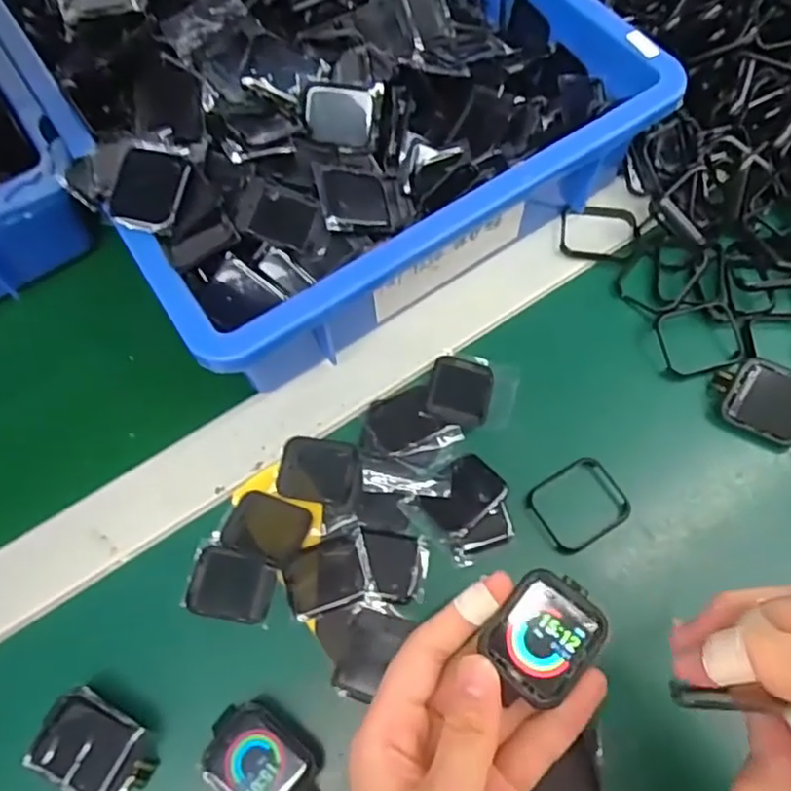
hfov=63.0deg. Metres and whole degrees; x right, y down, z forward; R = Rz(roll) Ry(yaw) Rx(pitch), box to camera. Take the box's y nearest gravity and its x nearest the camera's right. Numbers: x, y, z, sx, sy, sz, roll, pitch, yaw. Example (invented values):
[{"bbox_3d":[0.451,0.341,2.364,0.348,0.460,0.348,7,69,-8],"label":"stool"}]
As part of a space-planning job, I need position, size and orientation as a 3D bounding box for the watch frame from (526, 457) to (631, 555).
[{"bbox_3d":[0.092,0.054,0.323,0.048,0.004,0.037,-30,70,-11],"label":"watch frame"}]

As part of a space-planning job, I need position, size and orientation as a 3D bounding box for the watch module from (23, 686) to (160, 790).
[{"bbox_3d":[-0.127,0.150,0.276,0.048,0.015,0.035,27,71,12],"label":"watch module"}]

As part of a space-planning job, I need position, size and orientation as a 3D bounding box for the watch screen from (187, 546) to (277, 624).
[{"bbox_3d":[-0.079,0.091,0.312,0.040,0.006,0.030,11,68,6],"label":"watch screen"}]

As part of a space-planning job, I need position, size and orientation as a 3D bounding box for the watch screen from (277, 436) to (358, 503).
[{"bbox_3d":[-0.040,0.038,0.334,0.040,0.004,0.032,6,68,4],"label":"watch screen"}]

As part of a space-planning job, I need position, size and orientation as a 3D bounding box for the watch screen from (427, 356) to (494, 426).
[{"bbox_3d":[0.035,-0.004,0.344,0.033,0.004,0.036,11,68,6],"label":"watch screen"}]

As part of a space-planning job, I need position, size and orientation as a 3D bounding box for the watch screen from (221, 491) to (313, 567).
[{"bbox_3d":[-0.064,0.067,0.324,0.039,0.010,0.030,19,69,9],"label":"watch screen"}]

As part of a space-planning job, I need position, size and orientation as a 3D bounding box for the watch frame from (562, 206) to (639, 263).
[{"bbox_3d":[0.121,-0.097,0.384,0.045,0.008,0.036,7,68,4],"label":"watch frame"}]

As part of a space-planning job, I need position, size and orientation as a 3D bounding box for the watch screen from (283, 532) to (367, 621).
[{"bbox_3d":[-0.034,0.088,0.312,0.038,0.006,0.031,-21,69,-7],"label":"watch screen"}]

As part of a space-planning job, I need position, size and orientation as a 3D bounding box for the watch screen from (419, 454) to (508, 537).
[{"bbox_3d":[0.034,0.049,0.323,0.038,0.006,0.030,-42,66,-8],"label":"watch screen"}]

